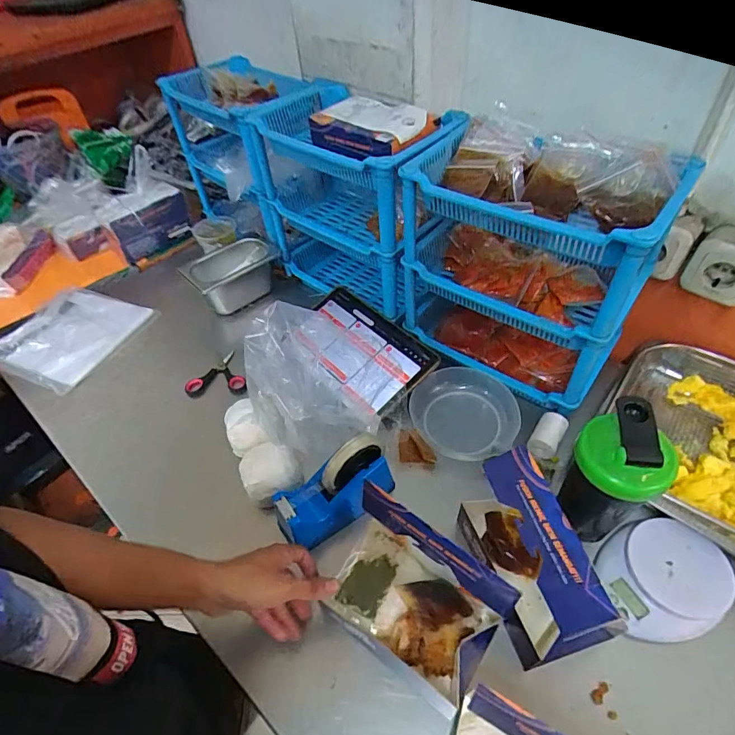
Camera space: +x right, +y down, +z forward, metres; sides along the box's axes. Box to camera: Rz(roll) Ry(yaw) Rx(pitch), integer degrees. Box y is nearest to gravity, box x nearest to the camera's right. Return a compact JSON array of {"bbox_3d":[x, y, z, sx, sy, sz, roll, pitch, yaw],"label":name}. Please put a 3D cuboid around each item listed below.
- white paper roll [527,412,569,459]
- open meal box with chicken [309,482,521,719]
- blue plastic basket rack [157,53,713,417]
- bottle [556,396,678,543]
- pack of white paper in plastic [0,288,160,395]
[{"bbox_3d":[0.256,0.097,0.630,0.037,0.031,0.064,26,55,25],"label":"white paper roll"},{"bbox_3d":[0.045,0.235,0.457,0.166,0.157,0.110,28,56,27],"label":"open meal box with chicken"},{"bbox_3d":[-0.015,-0.278,0.802,0.937,0.332,0.195,30,57,28],"label":"blue plastic basket rack"},{"bbox_3d":[0.268,0.119,0.490,0.084,0.173,0.075,20,53,22],"label":"bottle"},{"bbox_3d":[-0.567,-0.060,0.859,0.244,0.025,0.221,16,52,19],"label":"pack of white paper in plastic"}]

